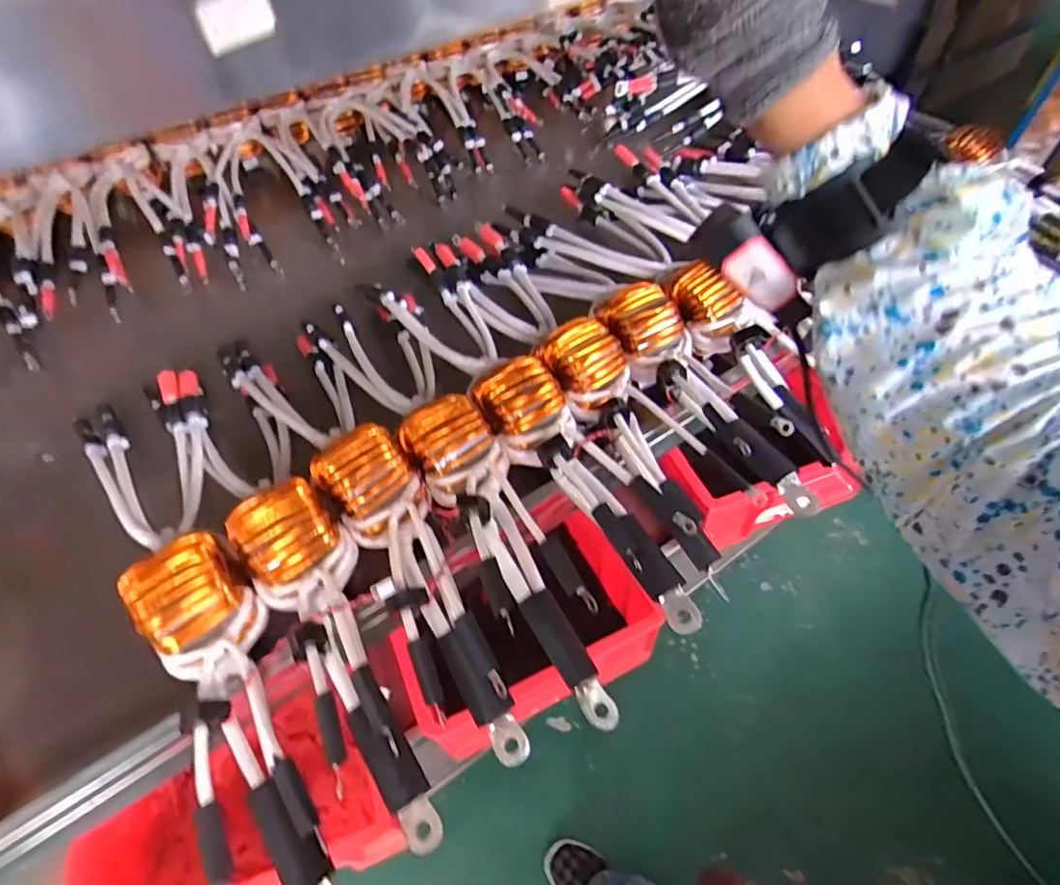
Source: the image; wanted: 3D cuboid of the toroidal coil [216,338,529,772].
[{"bbox_3d":[-0.140,0.033,0.470,0.077,0.097,0.462,-31,59,-20],"label":"toroidal coil"}]

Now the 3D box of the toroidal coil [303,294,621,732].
[{"bbox_3d":[-0.079,0.001,0.466,0.100,0.062,0.409,-24,56,-15],"label":"toroidal coil"}]

